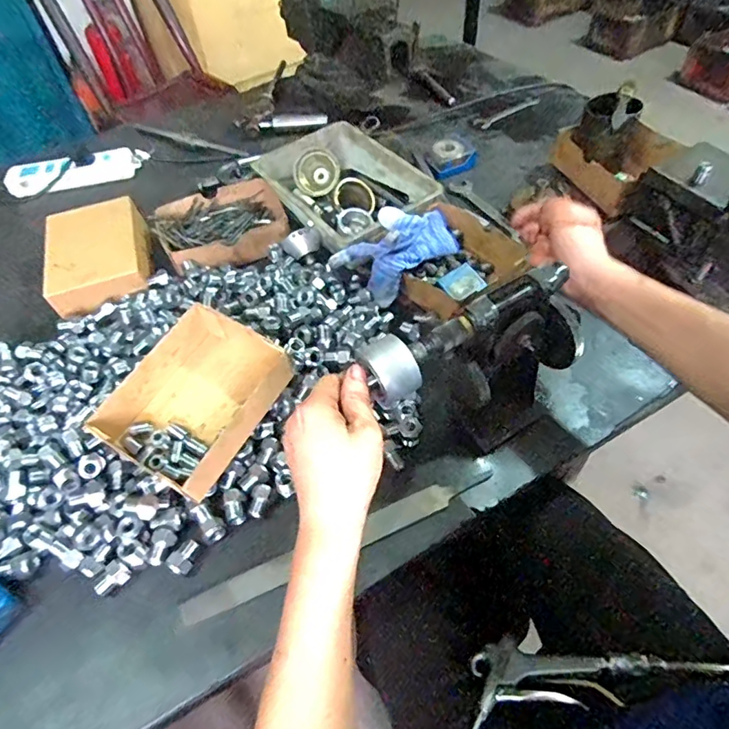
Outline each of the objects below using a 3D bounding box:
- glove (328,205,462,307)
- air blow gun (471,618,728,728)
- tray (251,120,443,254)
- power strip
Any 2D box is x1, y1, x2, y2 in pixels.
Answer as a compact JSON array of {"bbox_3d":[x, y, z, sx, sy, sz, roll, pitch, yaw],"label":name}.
[{"bbox_3d":[0.047,-0.148,0.615,0.167,0.073,0.076,-31,57,-18],"label":"glove"},{"bbox_3d":[0.168,0.316,0.485,0.248,0.026,0.097,-25,30,-5],"label":"air blow gun"},{"bbox_3d":[-0.030,-0.251,0.713,0.174,0.058,0.259,-30,56,-18],"label":"tray"},{"bbox_3d":[-0.482,-0.324,0.825,0.222,0.027,0.055,-12,53,-5],"label":"power strip"}]

